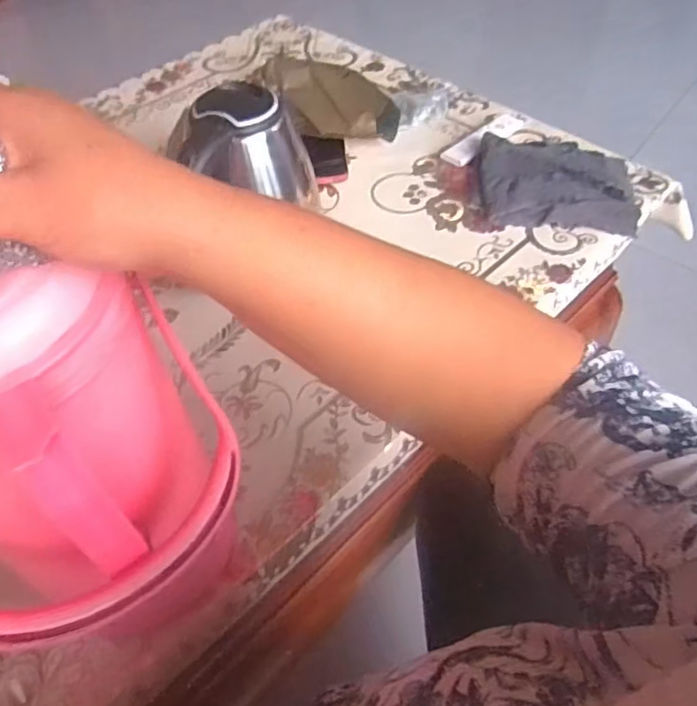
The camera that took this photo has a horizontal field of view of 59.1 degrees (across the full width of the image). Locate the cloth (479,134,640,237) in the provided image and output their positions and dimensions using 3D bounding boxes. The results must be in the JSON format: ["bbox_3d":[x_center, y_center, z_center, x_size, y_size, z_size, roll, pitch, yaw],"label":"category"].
[{"bbox_3d":[0.269,-0.222,0.793,0.199,0.047,0.150,4,51,6],"label":"cloth"}]

